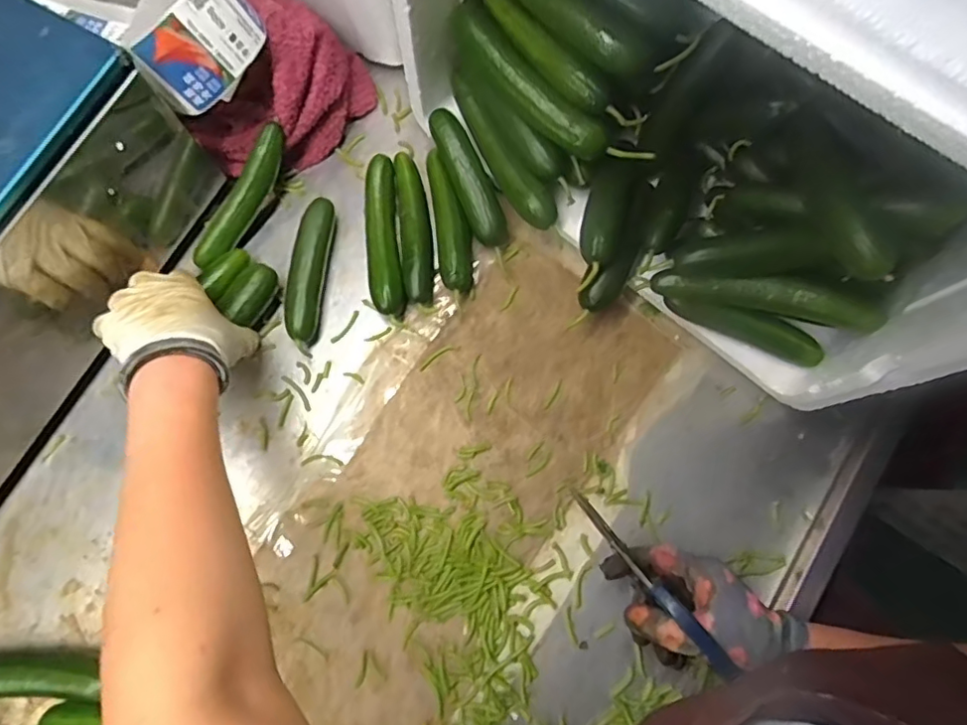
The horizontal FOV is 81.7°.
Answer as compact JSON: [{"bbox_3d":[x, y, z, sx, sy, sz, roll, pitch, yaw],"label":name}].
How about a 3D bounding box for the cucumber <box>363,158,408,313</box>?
[{"bbox_3d":[-0.091,-0.112,0.501,0.034,0.026,0.146,-7,77,-2],"label":"cucumber"}]

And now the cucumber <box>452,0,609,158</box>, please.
[{"bbox_3d":[0.034,-0.218,0.437,0.028,0.030,0.152,-40,81,-9],"label":"cucumber"}]

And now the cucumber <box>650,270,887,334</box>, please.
[{"bbox_3d":[0.208,-0.051,0.416,0.155,0.027,0.029,12,77,18],"label":"cucumber"}]

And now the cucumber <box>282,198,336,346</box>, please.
[{"bbox_3d":[-0.155,-0.082,0.494,0.028,0.024,0.130,4,77,0],"label":"cucumber"}]

